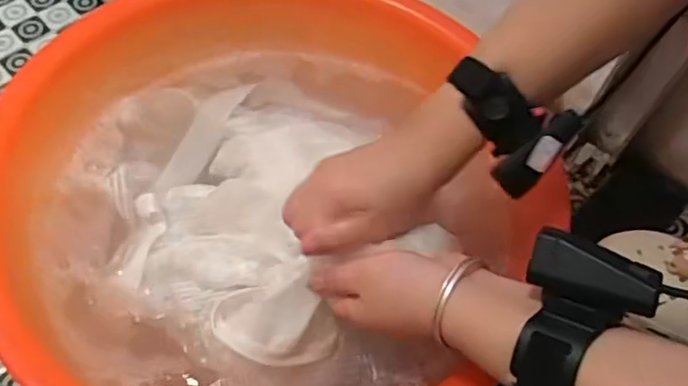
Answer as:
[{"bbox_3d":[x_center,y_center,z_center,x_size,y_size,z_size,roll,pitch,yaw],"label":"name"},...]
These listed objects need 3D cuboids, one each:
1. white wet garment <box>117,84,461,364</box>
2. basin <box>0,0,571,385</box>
[{"bbox_3d":[-0.075,-0.003,0.539,0.230,0.118,0.297,-12,60,-12],"label":"white wet garment"},{"bbox_3d":[-0.055,-0.007,0.553,0.430,0.120,0.425,3,57,-4],"label":"basin"}]

